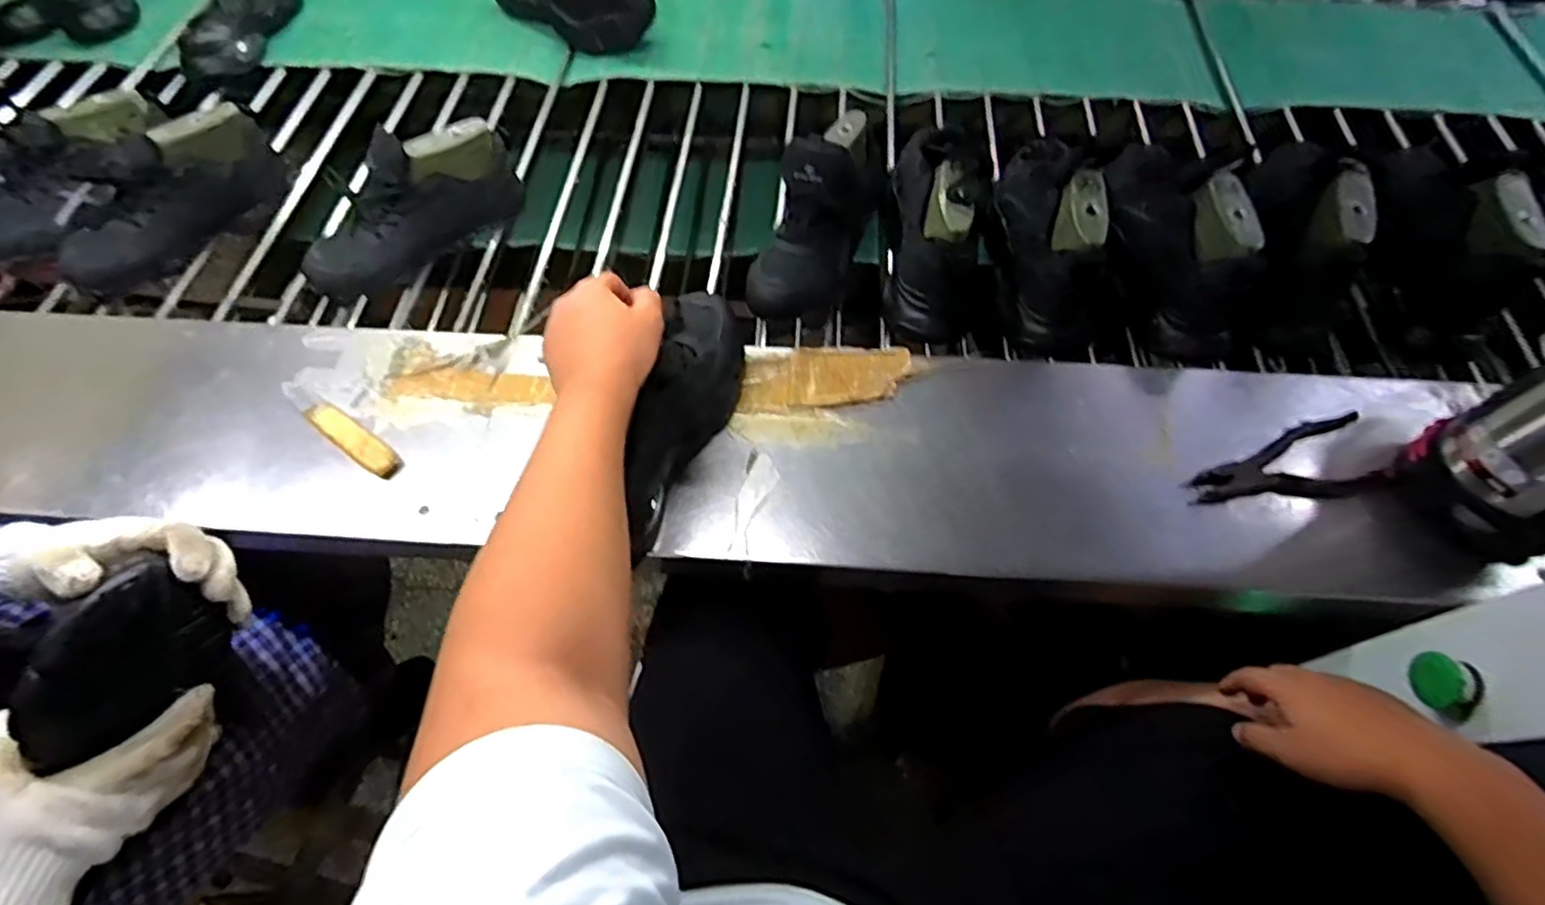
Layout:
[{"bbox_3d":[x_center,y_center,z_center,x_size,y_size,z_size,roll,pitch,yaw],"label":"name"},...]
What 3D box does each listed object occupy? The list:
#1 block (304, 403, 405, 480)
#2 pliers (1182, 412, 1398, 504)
[{"bbox_3d":[-0.406,-0.013,0.664,0.116,0.015,0.029,32,67,18],"label":"block"},{"bbox_3d":[0.483,0.015,0.643,0.207,0.024,0.079,-14,62,-5],"label":"pliers"}]

